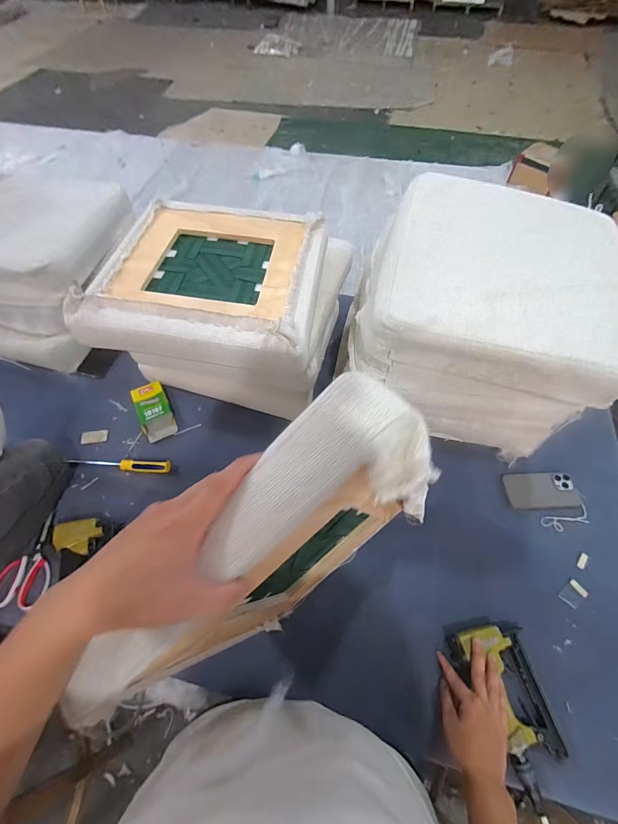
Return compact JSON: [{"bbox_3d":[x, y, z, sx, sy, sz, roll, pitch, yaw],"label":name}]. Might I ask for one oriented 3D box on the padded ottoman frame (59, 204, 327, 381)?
[{"bbox_3d":[-0.205,-0.296,0.761,0.454,0.074,0.410,8,60,5],"label":"padded ottoman frame"}]

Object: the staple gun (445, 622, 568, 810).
[{"bbox_3d":[0.352,0.517,0.620,0.143,0.041,0.244,-7,61,-2],"label":"staple gun"}]

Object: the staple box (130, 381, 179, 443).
[{"bbox_3d":[-0.398,-0.007,0.914,0.079,0.025,0.157,-22,62,-12],"label":"staple box"}]

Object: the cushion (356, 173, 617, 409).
[{"bbox_3d":[0.371,-0.273,0.695,0.437,0.101,0.467,15,61,9],"label":"cushion"}]

